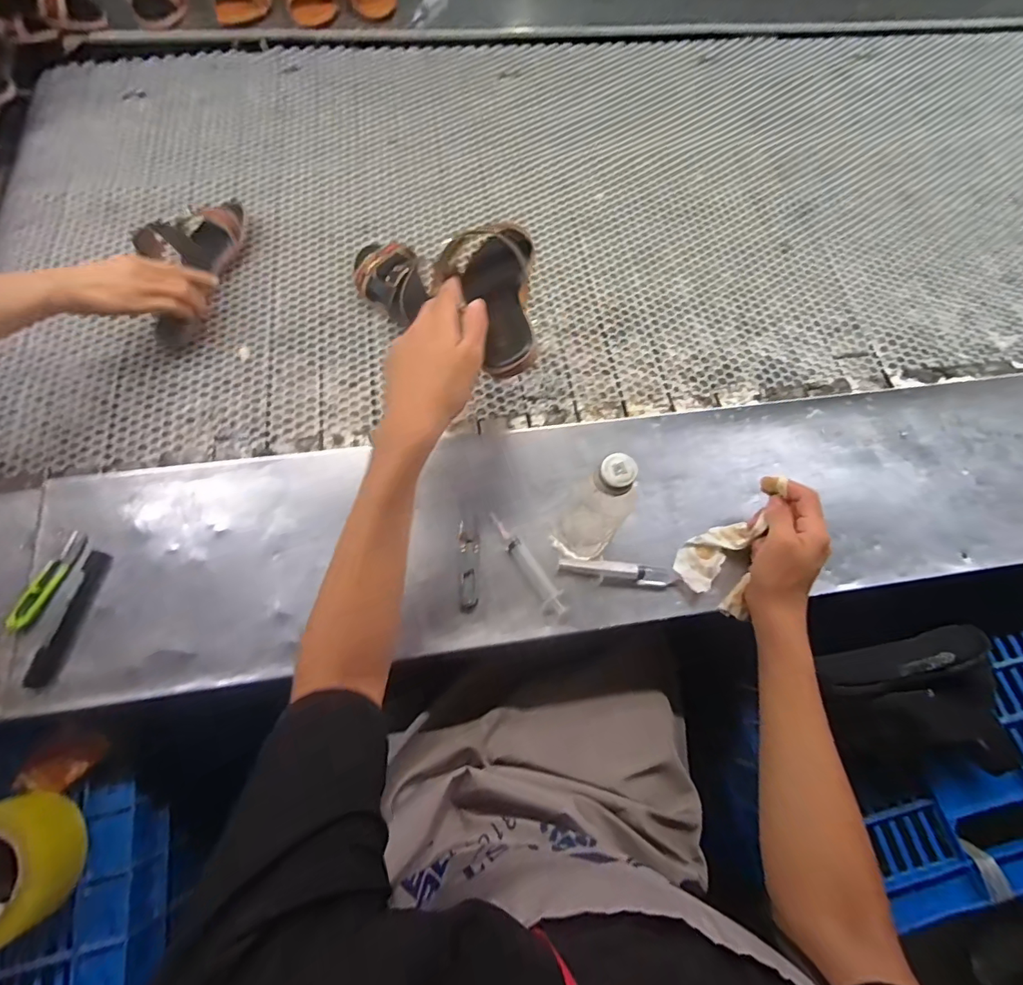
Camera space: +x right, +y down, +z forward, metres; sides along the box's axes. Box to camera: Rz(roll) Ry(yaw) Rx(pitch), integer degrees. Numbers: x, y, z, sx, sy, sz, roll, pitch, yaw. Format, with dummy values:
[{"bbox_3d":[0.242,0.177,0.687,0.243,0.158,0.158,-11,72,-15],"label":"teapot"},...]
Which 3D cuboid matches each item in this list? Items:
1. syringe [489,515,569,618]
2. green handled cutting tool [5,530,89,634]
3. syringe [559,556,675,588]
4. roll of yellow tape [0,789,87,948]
[{"bbox_3d":[0.018,0.076,0.517,0.022,0.012,0.131,-30,73,-13],"label":"syringe"},{"bbox_3d":[-0.480,0.090,0.484,0.029,0.008,0.102,15,70,3],"label":"green handled cutting tool"},{"bbox_3d":[0.115,0.087,0.512,0.128,0.012,0.022,7,69,0],"label":"syringe"},{"bbox_3d":[-0.505,0.374,0.466,0.119,0.050,0.125,-29,73,-14],"label":"roll of yellow tape"}]

